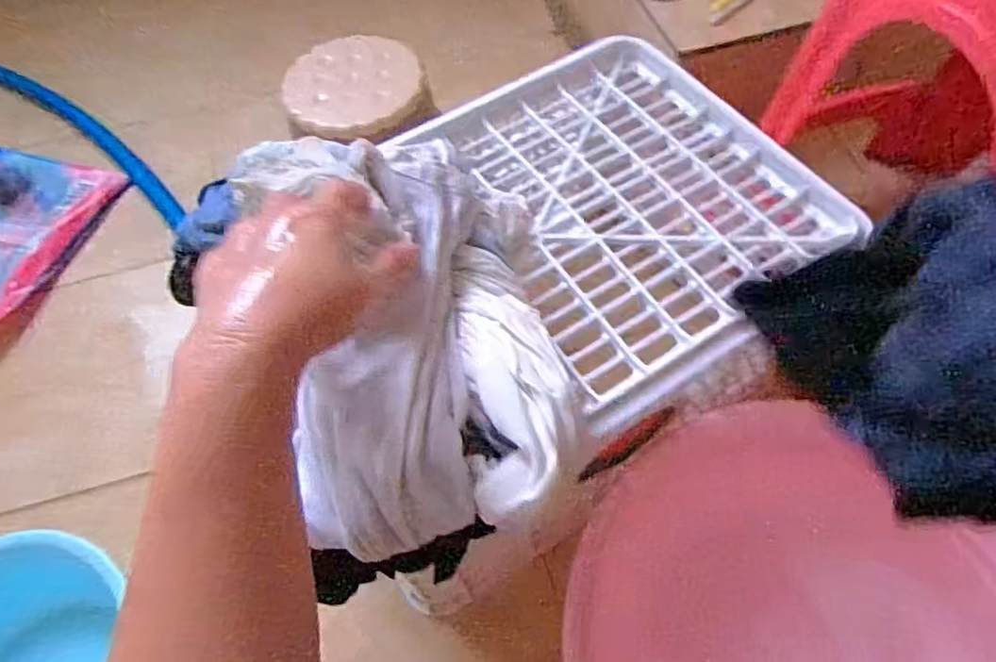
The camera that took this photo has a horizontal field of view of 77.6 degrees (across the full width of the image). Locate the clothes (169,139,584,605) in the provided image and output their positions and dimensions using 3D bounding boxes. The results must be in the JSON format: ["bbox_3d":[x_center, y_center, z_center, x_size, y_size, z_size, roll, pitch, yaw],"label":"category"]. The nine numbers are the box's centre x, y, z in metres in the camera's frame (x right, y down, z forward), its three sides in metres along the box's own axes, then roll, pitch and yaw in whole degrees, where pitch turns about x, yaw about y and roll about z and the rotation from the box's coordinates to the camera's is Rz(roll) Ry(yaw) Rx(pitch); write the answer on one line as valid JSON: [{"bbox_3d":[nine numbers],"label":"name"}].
[{"bbox_3d":[-0.069,-0.004,0.404,0.222,0.125,0.305,-12,60,-3],"label":"clothes"}]

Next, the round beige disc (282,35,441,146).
[{"bbox_3d":[-0.180,-0.313,0.799,0.187,0.052,0.144,-33,63,-14],"label":"round beige disc"}]

